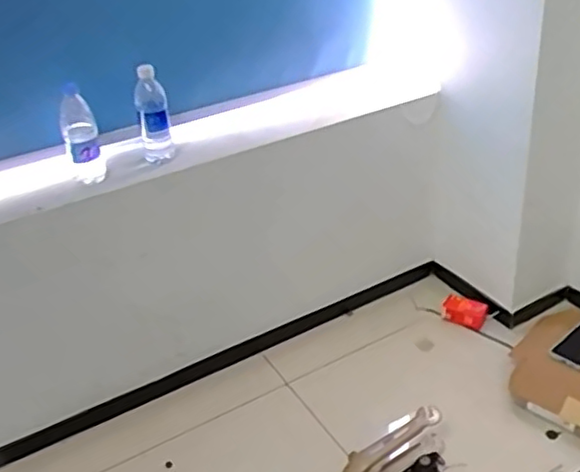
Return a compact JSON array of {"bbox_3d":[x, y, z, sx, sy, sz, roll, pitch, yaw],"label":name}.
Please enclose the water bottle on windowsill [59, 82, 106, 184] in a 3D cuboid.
[{"bbox_3d":[-0.400,-0.187,1.234,0.067,0.185,0.077,-14,32,-14],"label":"water bottle on windowsill"}]

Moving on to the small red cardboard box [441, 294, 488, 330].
[{"bbox_3d":[0.455,0.195,1.682,0.113,0.031,0.085,17,38,32],"label":"small red cardboard box"}]

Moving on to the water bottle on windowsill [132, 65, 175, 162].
[{"bbox_3d":[-0.275,-0.239,1.297,0.064,0.195,0.065,-10,32,-8],"label":"water bottle on windowsill"}]

